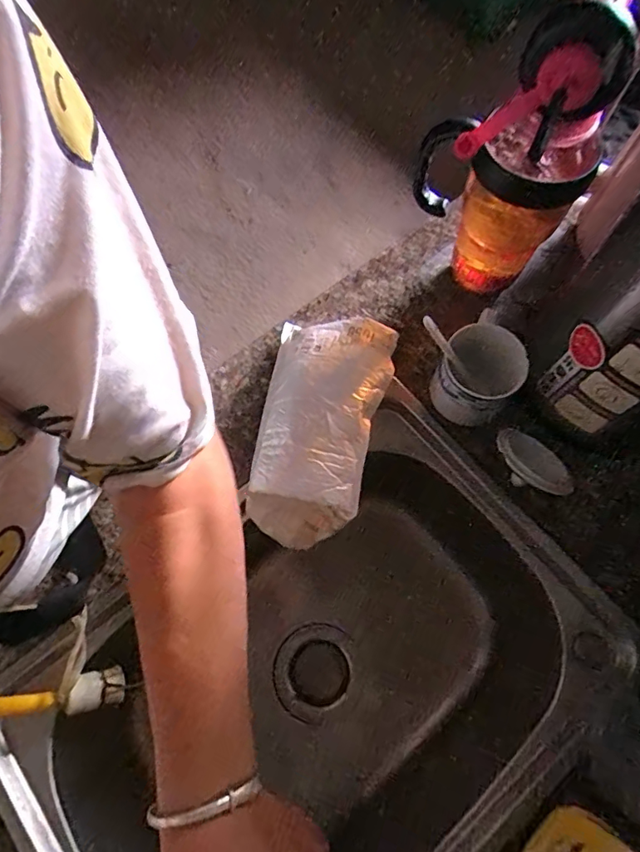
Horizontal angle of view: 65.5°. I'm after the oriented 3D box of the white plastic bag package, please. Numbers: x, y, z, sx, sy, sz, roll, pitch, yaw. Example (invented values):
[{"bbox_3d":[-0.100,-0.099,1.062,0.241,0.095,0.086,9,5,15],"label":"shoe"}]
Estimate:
[{"bbox_3d":[0.000,-0.002,0.513,0.119,0.072,0.234,9,71,3],"label":"white plastic bag package"}]

